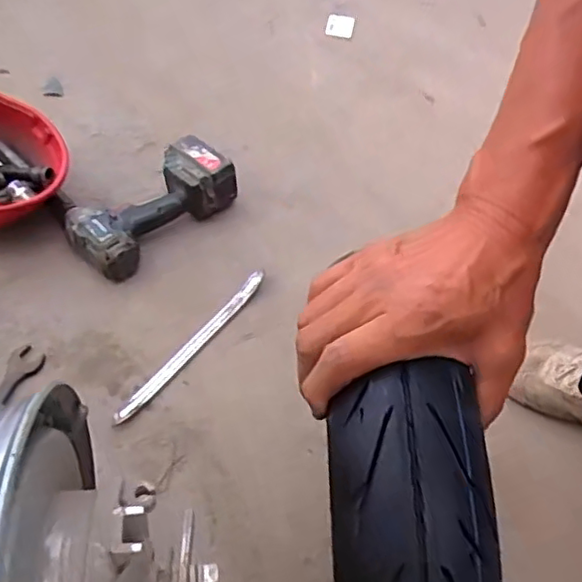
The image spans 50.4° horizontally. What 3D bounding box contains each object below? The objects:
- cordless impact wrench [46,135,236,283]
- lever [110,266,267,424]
[{"bbox_3d":[-0.216,-0.132,0.904,0.148,0.086,0.234,36,57,23],"label":"cordless impact wrench"},{"bbox_3d":[-0.123,0.066,0.793,0.021,0.014,0.282,31,55,20],"label":"lever"}]

